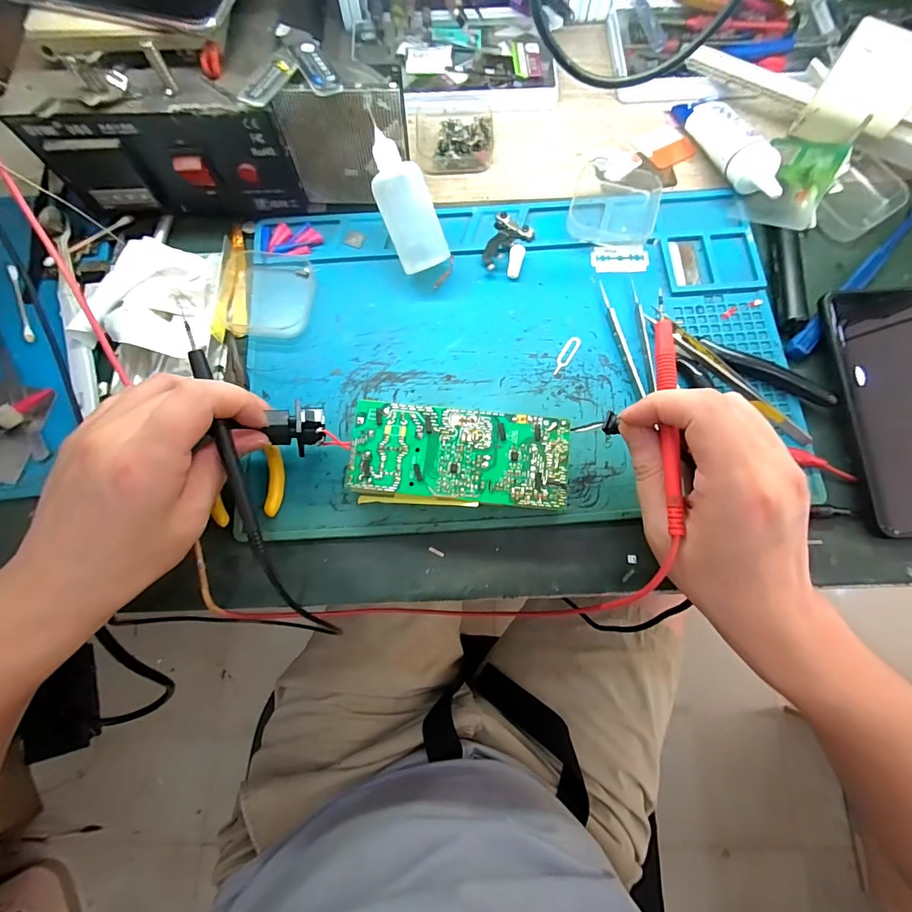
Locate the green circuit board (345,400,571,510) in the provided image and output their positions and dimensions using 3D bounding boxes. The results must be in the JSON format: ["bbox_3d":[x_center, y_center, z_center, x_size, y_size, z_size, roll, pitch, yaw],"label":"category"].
[{"bbox_3d":[0.002,0.002,0.275,0.131,0.027,0.056,5,76,2],"label":"green circuit board"}]

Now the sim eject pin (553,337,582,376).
[{"bbox_3d":[0.078,-0.071,0.305,0.010,0.004,0.034,33,79,9],"label":"sim eject pin"}]

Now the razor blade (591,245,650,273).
[{"bbox_3d":[0.124,-0.147,0.325,0.043,0.004,0.022,-1,76,1],"label":"razor blade"}]

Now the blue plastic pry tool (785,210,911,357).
[{"bbox_3d":[0.290,-0.127,0.310,0.167,0.009,0.012,-43,79,-9],"label":"blue plastic pry tool"}]

